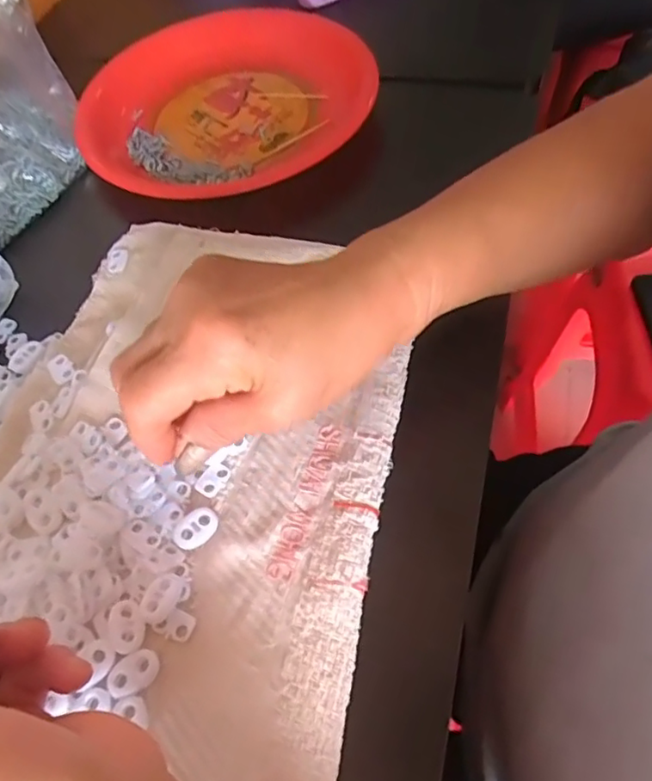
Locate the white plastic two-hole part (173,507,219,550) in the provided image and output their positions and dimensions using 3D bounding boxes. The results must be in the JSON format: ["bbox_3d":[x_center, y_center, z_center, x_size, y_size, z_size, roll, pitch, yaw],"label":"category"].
[{"bbox_3d":[-0.063,0.065,0.280,0.016,0.004,0.022,34,67,24],"label":"white plastic two-hole part"}]

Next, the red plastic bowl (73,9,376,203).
[{"bbox_3d":[-0.073,-0.226,0.449,0.214,0.038,0.214,-3,58,5],"label":"red plastic bowl"}]

